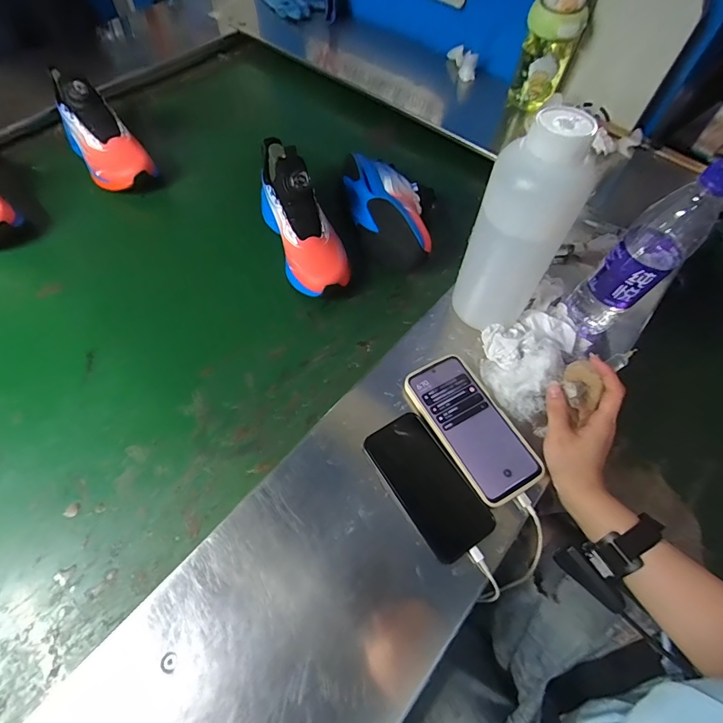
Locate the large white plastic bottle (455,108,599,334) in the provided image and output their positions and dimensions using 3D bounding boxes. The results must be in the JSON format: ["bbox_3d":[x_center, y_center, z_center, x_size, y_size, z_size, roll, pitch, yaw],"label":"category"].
[{"bbox_3d":[0.167,-0.131,0.446,0.075,0.249,0.073,-24,64,-13],"label":"large white plastic bottle"}]

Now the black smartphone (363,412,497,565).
[{"bbox_3d":[0.070,0.128,0.432,0.074,0.007,0.148,-30,65,-16],"label":"black smartphone"}]

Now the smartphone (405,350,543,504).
[{"bbox_3d":[0.126,0.070,0.464,0.083,0.011,0.171,-26,64,-14],"label":"smartphone"}]

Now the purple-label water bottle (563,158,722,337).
[{"bbox_3d":[0.315,-0.126,0.454,0.080,0.207,0.076,-41,69,-21],"label":"purple-label water bottle"}]

